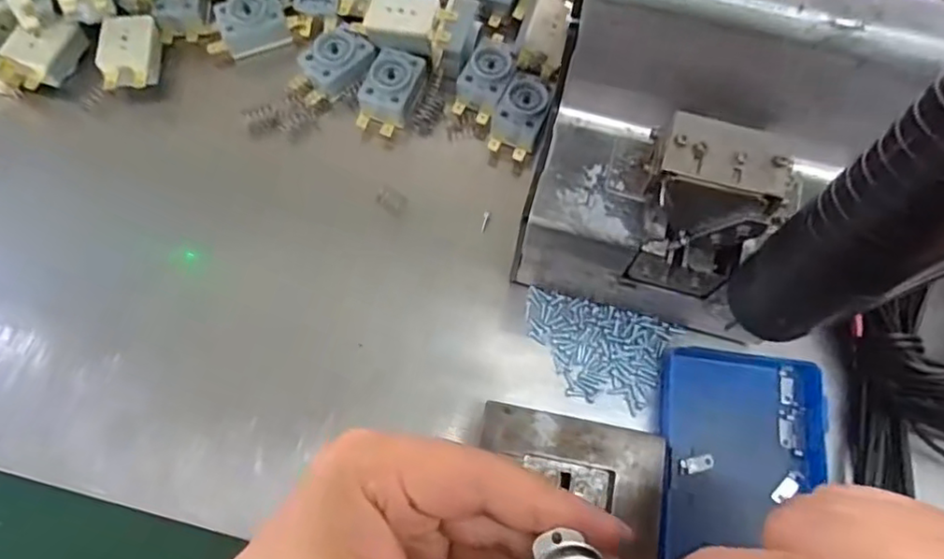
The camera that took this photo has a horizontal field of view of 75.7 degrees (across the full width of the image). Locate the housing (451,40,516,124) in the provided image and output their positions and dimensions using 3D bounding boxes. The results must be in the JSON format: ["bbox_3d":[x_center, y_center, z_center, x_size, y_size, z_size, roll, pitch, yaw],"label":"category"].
[{"bbox_3d":[0.008,-0.111,0.338,0.026,0.012,0.045,25,74,8],"label":"housing"}]

